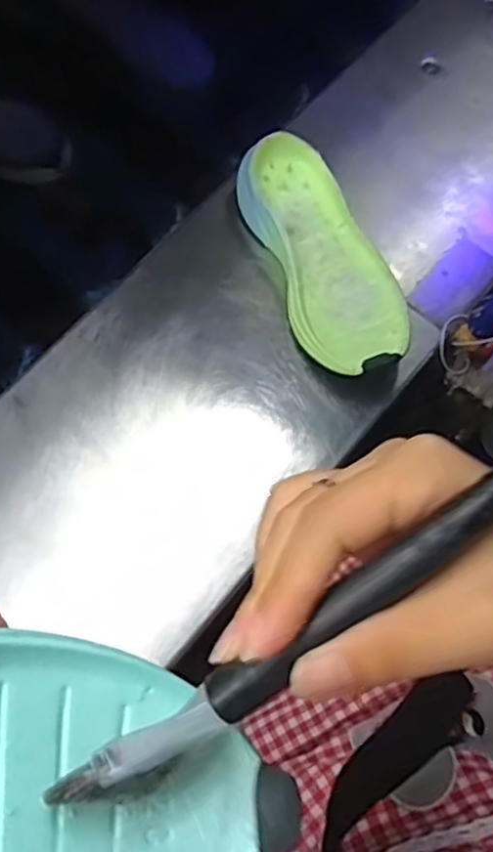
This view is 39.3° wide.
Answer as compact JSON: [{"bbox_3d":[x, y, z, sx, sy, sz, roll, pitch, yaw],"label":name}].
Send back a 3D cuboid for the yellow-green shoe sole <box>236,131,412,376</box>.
[{"bbox_3d":[0.064,-0.138,0.558,0.088,0.059,0.217,-19,71,-8],"label":"yellow-green shoe sole"}]

